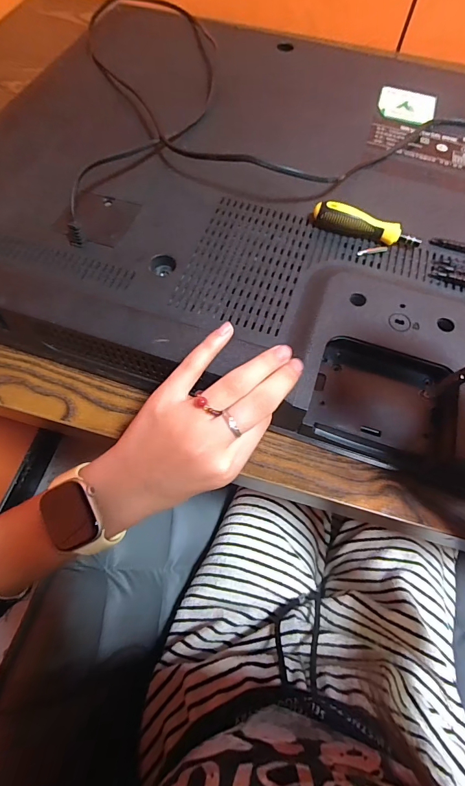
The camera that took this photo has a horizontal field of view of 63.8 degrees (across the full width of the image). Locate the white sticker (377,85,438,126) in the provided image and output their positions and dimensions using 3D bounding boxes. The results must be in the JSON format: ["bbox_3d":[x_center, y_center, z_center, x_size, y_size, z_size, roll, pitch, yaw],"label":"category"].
[{"bbox_3d":[0.205,-0.336,0.436,0.066,0.004,0.065,16,66,5],"label":"white sticker"}]

